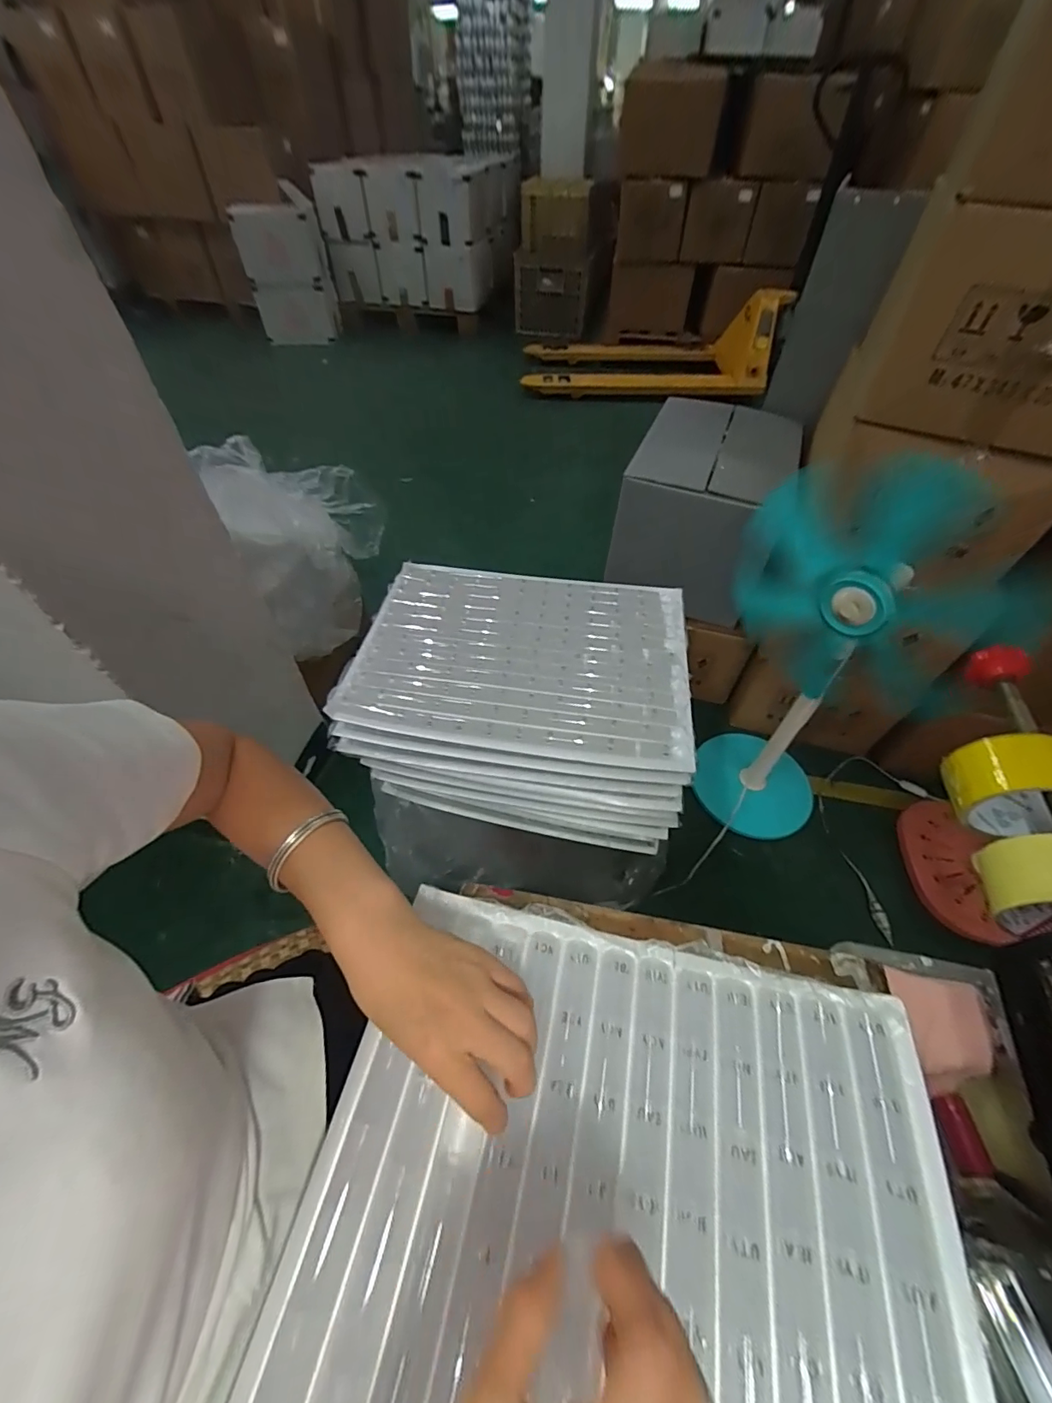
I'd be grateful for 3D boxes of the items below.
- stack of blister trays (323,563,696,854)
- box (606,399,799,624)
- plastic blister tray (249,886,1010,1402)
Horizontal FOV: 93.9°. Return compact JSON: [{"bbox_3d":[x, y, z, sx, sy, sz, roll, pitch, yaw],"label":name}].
[{"bbox_3d":[-0.003,-0.002,0.796,0.457,0.241,0.332,7,51,5],"label":"stack of blister trays"},{"bbox_3d":[0.436,-0.494,1.238,0.331,0.319,0.442,18,53,14],"label":"box"},{"bbox_3d":[0.037,0.346,0.212,0.339,0.035,0.454,11,53,7],"label":"plastic blister tray"}]

